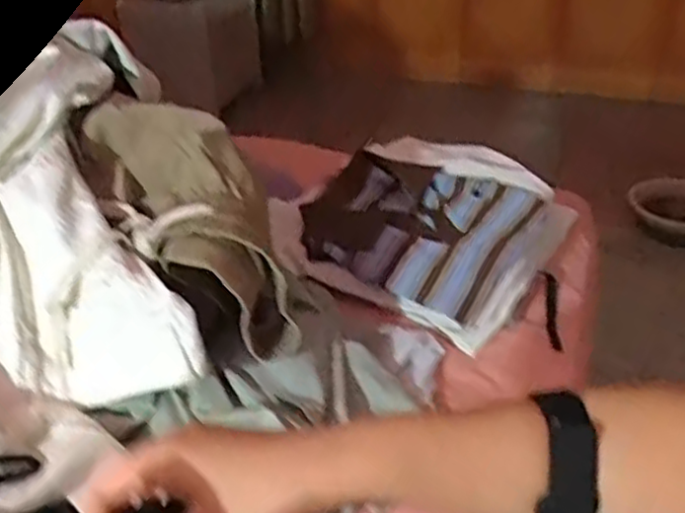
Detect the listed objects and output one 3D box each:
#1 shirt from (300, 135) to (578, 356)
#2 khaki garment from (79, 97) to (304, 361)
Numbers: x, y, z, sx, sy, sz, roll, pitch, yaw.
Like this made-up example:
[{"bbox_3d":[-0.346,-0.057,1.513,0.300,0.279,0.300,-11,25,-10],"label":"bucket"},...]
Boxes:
[{"bbox_3d":[0.123,-0.044,0.912,0.265,0.120,0.255,20,38,29],"label":"shirt"},{"bbox_3d":[-0.157,-0.038,0.705,0.114,0.127,0.298,-29,64,-36],"label":"khaki garment"}]

